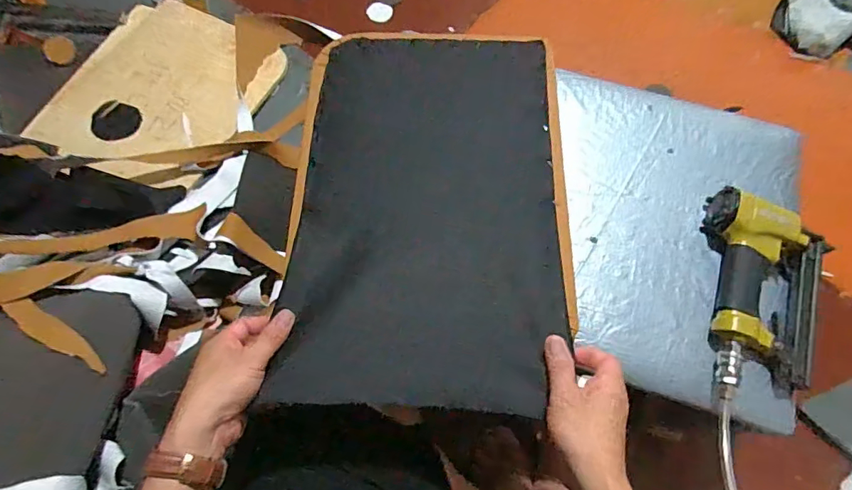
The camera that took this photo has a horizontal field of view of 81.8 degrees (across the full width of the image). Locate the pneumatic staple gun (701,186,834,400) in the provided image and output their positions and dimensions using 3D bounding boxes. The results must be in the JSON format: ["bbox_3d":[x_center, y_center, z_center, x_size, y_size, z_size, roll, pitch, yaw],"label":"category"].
[{"bbox_3d":[0.360,0.056,0.525,0.123,0.043,0.216,18,69,6],"label":"pneumatic staple gun"}]

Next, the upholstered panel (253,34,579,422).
[{"bbox_3d":[0.004,-0.063,0.581,0.312,0.036,0.486,1,68,3],"label":"upholstered panel"}]

